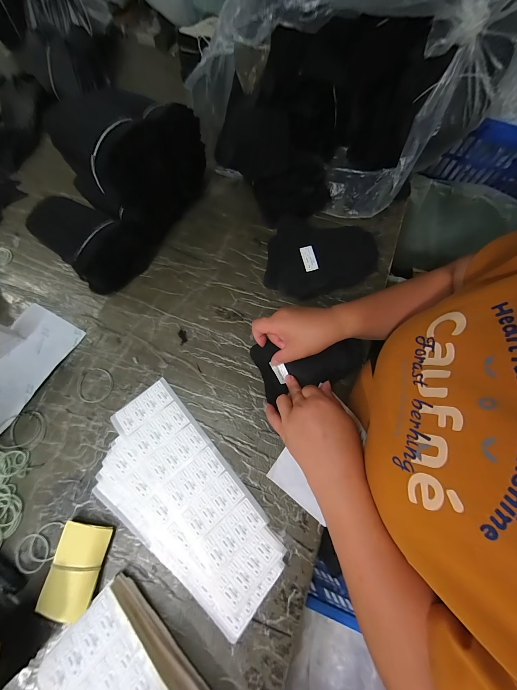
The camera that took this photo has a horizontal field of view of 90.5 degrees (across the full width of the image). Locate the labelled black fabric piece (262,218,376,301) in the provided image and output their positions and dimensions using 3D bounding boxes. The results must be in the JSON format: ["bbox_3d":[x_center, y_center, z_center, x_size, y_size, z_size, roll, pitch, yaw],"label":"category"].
[{"bbox_3d":[0.112,-0.142,0.447,0.190,0.063,0.113,5,71,1],"label":"labelled black fabric piece"}]

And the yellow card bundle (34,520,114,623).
[{"bbox_3d":[-0.229,0.279,0.320,0.062,0.022,0.092,11,71,2],"label":"yellow card bundle"}]

